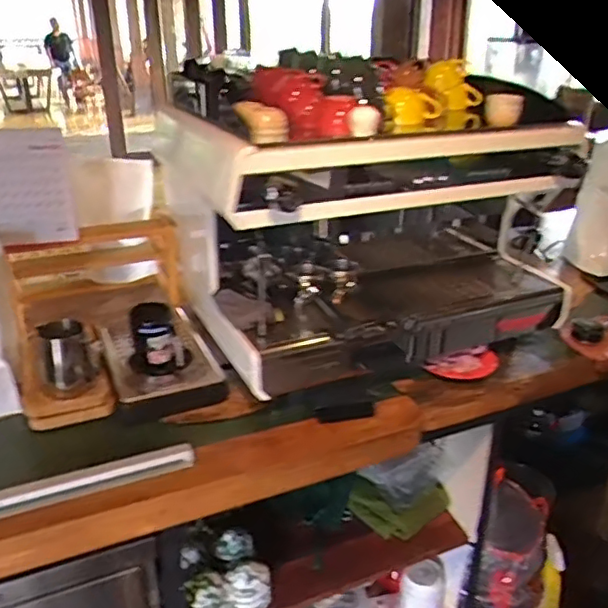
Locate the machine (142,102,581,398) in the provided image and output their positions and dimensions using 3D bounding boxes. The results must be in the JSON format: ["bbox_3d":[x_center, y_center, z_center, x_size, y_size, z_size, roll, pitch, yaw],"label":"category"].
[{"bbox_3d":[0.164,-0.163,1.299,0.957,0.427,0.464,-15,30,-30],"label":"machine"}]

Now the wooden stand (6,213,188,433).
[{"bbox_3d":[-0.392,-0.008,1.201,0.332,0.199,0.521,-10,27,-21],"label":"wooden stand"}]

